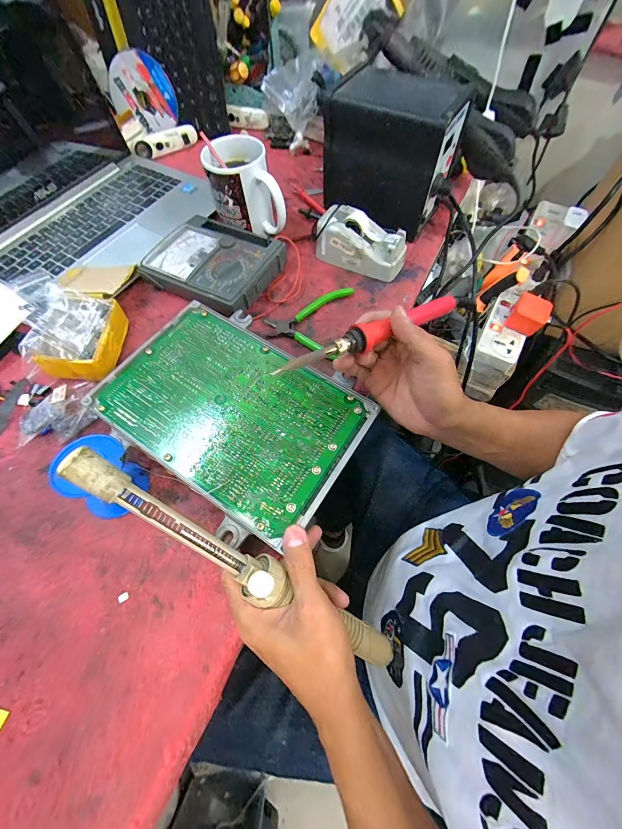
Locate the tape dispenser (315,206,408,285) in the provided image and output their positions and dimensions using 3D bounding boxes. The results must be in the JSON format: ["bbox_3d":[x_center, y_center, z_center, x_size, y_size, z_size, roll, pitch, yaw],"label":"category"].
[{"bbox_3d":[0.066,-0.227,0.416,0.119,0.053,0.051,29,67,14],"label":"tape dispenser"}]

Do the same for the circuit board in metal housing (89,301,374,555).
[{"bbox_3d":[-0.077,-0.008,0.307,0.242,0.023,0.169,34,69,18],"label":"circuit board in metal housing"}]

